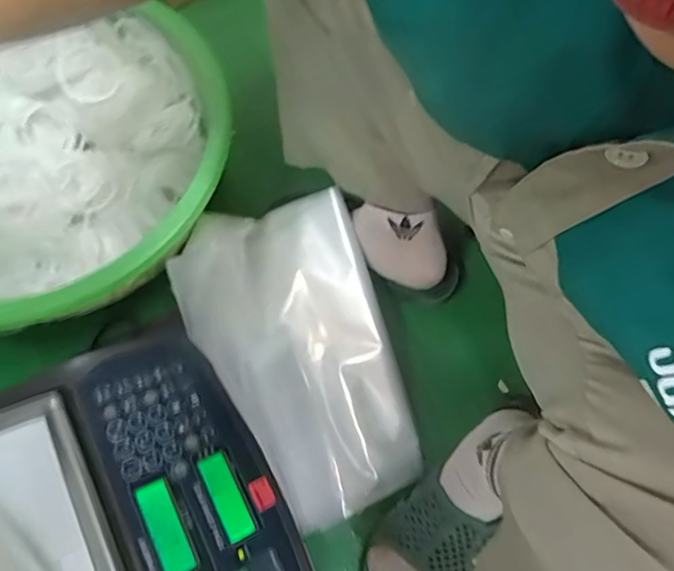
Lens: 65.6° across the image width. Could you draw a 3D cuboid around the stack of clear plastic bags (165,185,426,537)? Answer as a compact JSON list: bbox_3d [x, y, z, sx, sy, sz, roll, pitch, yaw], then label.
[{"bbox_3d":[-0.041,0.070,0.560,0.192,0.081,0.334,-19,70,-9],"label":"stack of clear plastic bags"}]

